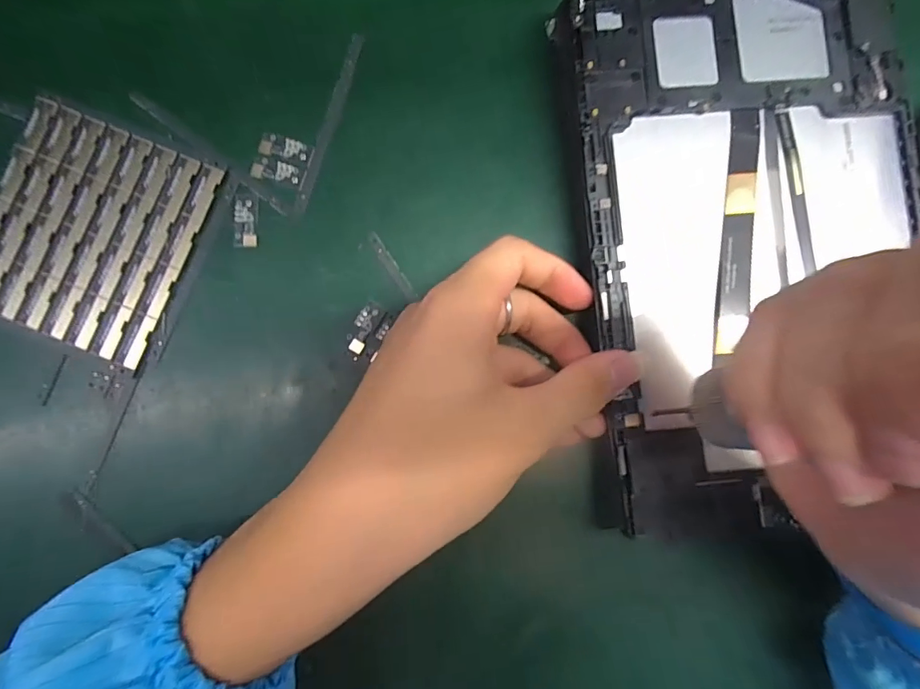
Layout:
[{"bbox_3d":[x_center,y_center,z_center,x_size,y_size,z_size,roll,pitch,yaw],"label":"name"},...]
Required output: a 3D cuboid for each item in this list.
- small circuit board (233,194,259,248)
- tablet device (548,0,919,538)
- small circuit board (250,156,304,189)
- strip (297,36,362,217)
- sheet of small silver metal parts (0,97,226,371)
[{"bbox_3d":[-0.103,-0.059,0.222,0.010,0.004,0.025,1,86,-2],"label":"small circuit board"},{"bbox_3d":[0.130,-0.049,0.204,0.152,0.009,0.242,-7,86,-1],"label":"tablet device"},{"bbox_3d":[-0.089,-0.084,0.224,0.024,0.004,0.011,14,86,-1],"label":"small circuit board"},{"bbox_3d":[-0.064,-0.109,0.228,0.008,0.004,0.094,18,86,-1],"label":"strip"},{"bbox_3d":[-0.175,-0.053,0.220,0.092,0.005,0.101,22,86,1],"label":"sheet of small silver metal parts"}]

